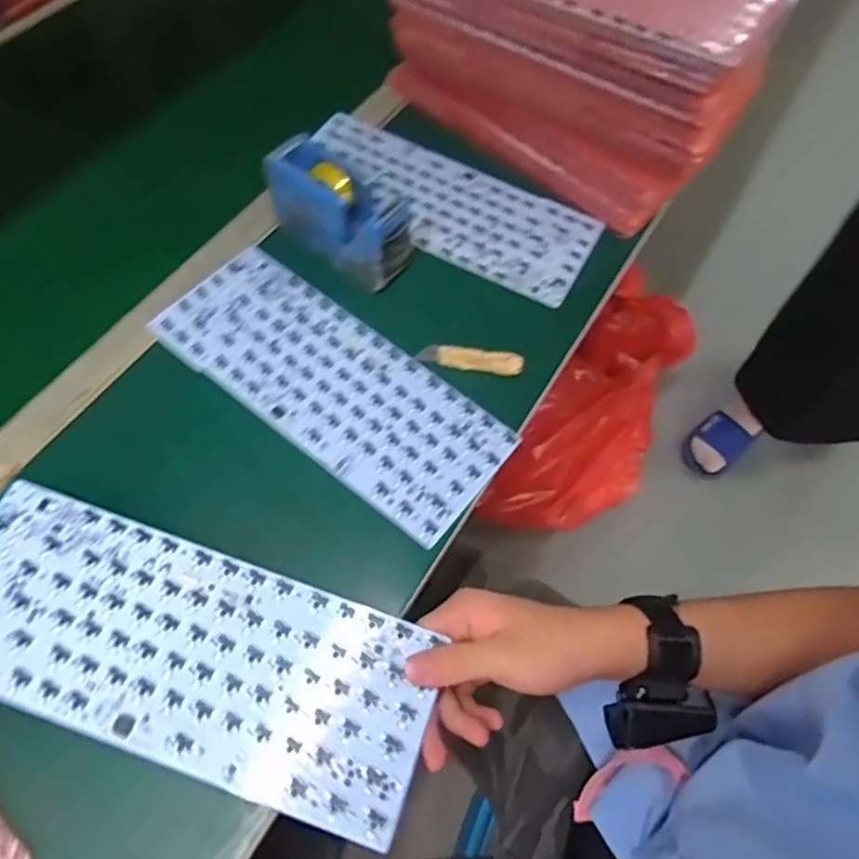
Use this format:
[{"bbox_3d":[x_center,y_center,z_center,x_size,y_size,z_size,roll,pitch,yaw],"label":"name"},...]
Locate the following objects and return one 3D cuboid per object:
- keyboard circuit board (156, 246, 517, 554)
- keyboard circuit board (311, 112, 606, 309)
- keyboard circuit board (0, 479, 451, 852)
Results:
[{"bbox_3d":[-0.082,-0.040,0.535,0.304,0.004,0.122,37,67,14],"label":"keyboard circuit board"},{"bbox_3d":[0.014,-0.227,0.640,0.303,0.007,0.123,26,65,9],"label":"keyboard circuit board"},{"bbox_3d":[-0.151,0.135,0.391,0.304,0.004,0.120,19,64,5],"label":"keyboard circuit board"}]

